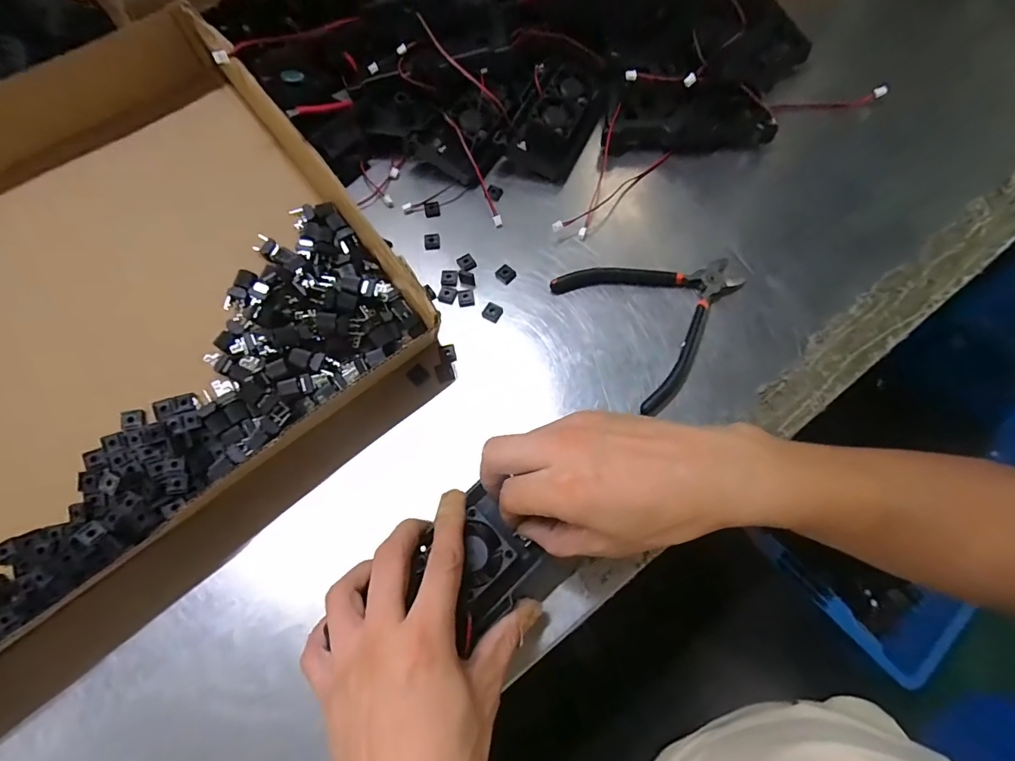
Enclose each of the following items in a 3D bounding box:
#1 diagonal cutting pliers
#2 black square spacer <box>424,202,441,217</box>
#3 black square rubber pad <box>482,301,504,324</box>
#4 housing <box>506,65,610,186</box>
[{"bbox_3d":[0.123,-0.061,0.374,0.129,0.009,0.122,-29,71,-8],"label":"diagonal cutting pliers"},{"bbox_3d":[-0.067,-0.153,0.420,0.013,0.004,0.016,-8,69,0],"label":"black square spacer"},{"bbox_3d":[-0.012,-0.056,0.382,0.014,0.006,0.015,28,73,12],"label":"black square rubber pad"},{"bbox_3d":[0.050,-0.250,0.439,0.061,0.027,0.120,22,72,10],"label":"housing"}]

